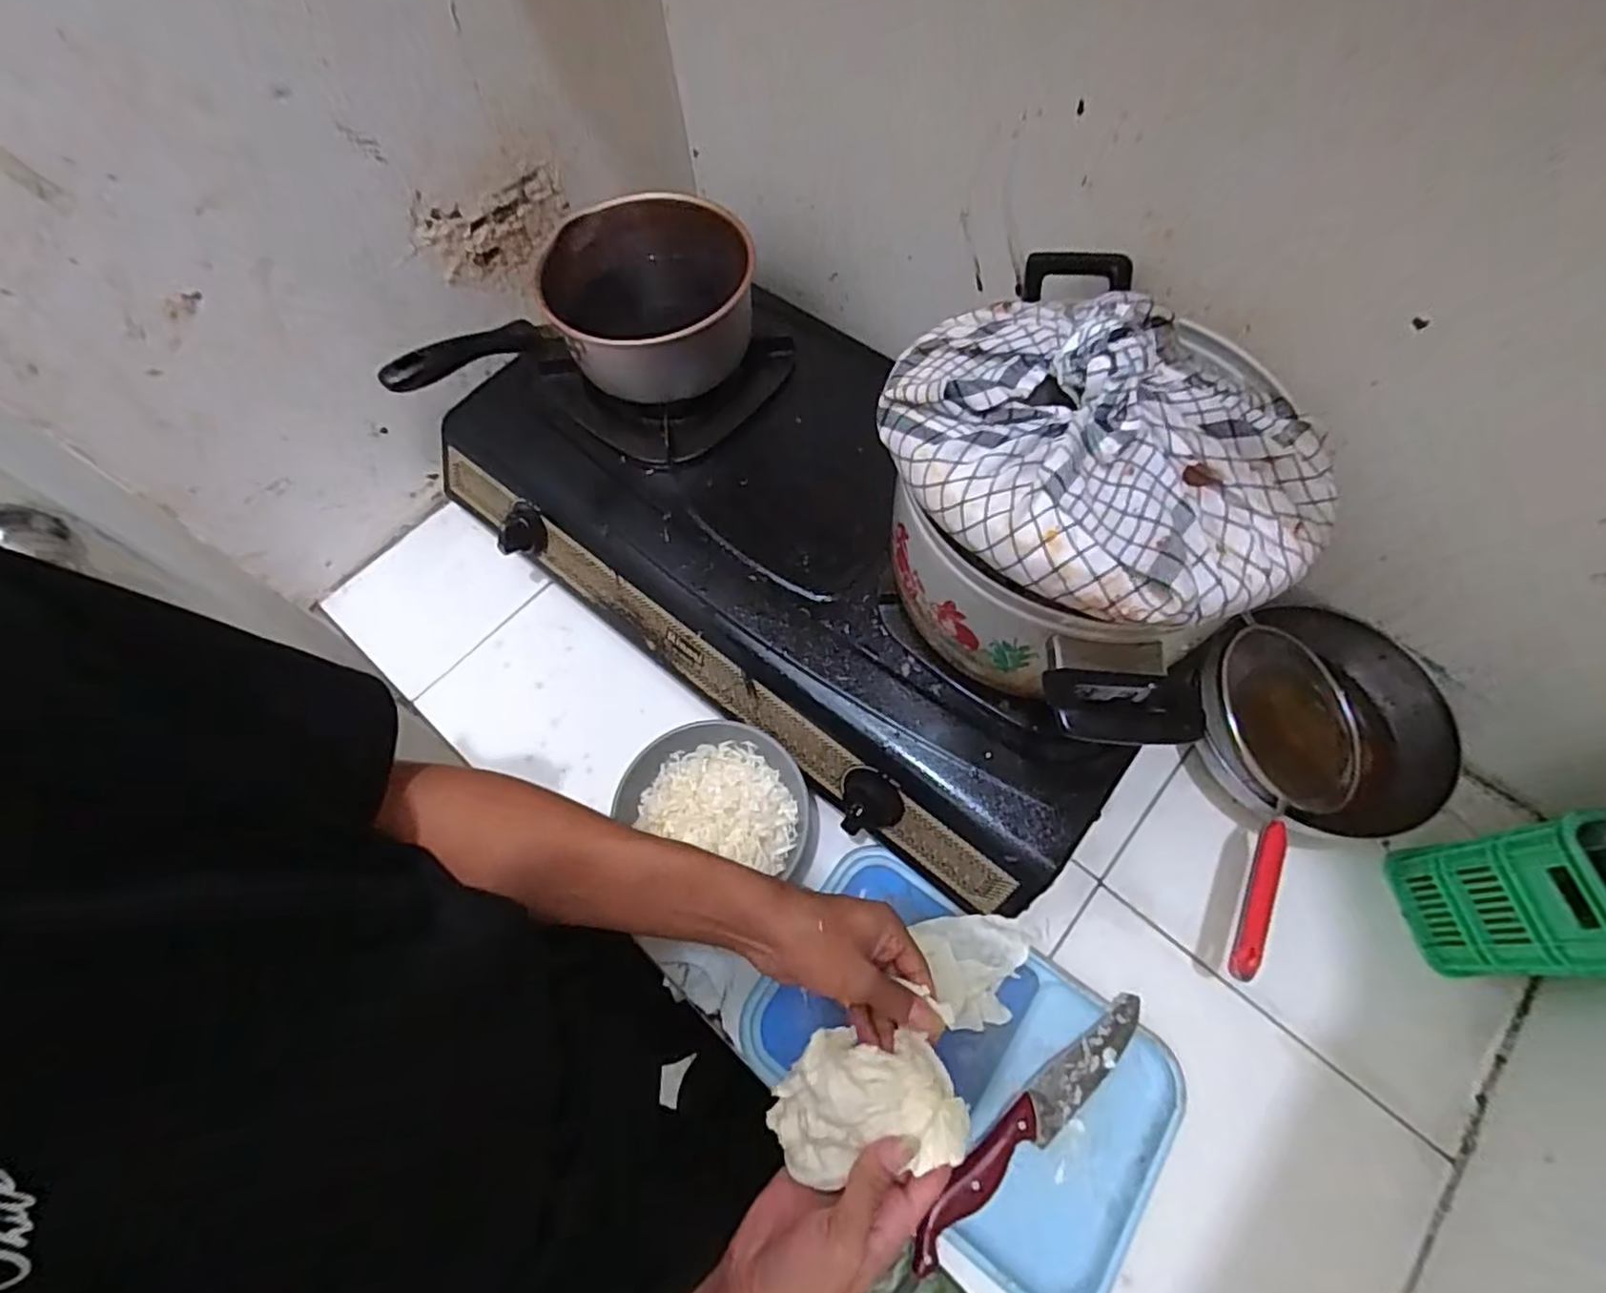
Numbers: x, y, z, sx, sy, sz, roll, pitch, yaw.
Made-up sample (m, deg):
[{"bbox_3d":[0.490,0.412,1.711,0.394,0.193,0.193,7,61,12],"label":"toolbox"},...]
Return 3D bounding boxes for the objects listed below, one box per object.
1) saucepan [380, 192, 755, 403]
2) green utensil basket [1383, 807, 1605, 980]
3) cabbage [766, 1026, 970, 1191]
[{"bbox_3d":[-0.187,-0.293,0.629,0.290,0.148,0.186,-18,66,-6],"label":"saucepan"},{"bbox_3d":[0.545,0.183,0.493,0.109,0.161,0.093,0,66,2],"label":"green utensil basket"},{"bbox_3d":[0.034,0.268,0.411,0.110,0.044,0.075,-14,66,-4],"label":"cabbage"}]

